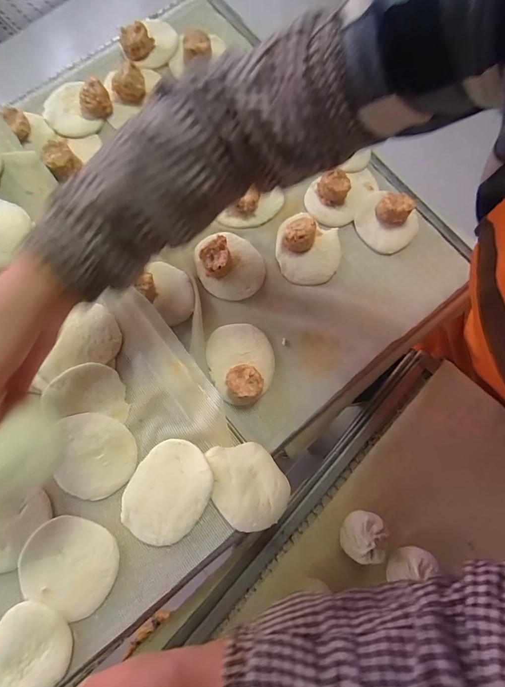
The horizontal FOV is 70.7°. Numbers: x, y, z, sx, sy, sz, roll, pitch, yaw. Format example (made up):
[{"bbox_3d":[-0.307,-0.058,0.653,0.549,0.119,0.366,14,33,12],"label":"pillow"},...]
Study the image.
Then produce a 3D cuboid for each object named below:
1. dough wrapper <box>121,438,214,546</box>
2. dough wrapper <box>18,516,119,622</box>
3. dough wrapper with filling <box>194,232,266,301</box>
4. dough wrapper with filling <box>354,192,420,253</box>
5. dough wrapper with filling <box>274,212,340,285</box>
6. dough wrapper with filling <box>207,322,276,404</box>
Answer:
[{"bbox_3d":[-0.085,0.148,0.356,0.076,0.010,0.099,26,81,9],"label":"dough wrapper"},{"bbox_3d":[-0.175,0.210,0.341,0.088,0.010,0.073,23,78,3],"label":"dough wrapper"},{"bbox_3d":[-0.027,-0.099,0.445,0.079,0.032,0.081,0,78,-2],"label":"dough wrapper with filling"},{"bbox_3d":[0.177,-0.162,0.462,0.078,0.031,0.075,0,78,-2],"label":"dough wrapper with filling"},{"bbox_3d":[0.073,-0.126,0.454,0.081,0.032,0.094,8,78,0],"label":"dough wrapper with filling"},{"bbox_3d":[-0.013,0.020,0.421,0.077,0.032,0.095,-17,79,-5],"label":"dough wrapper with filling"}]

